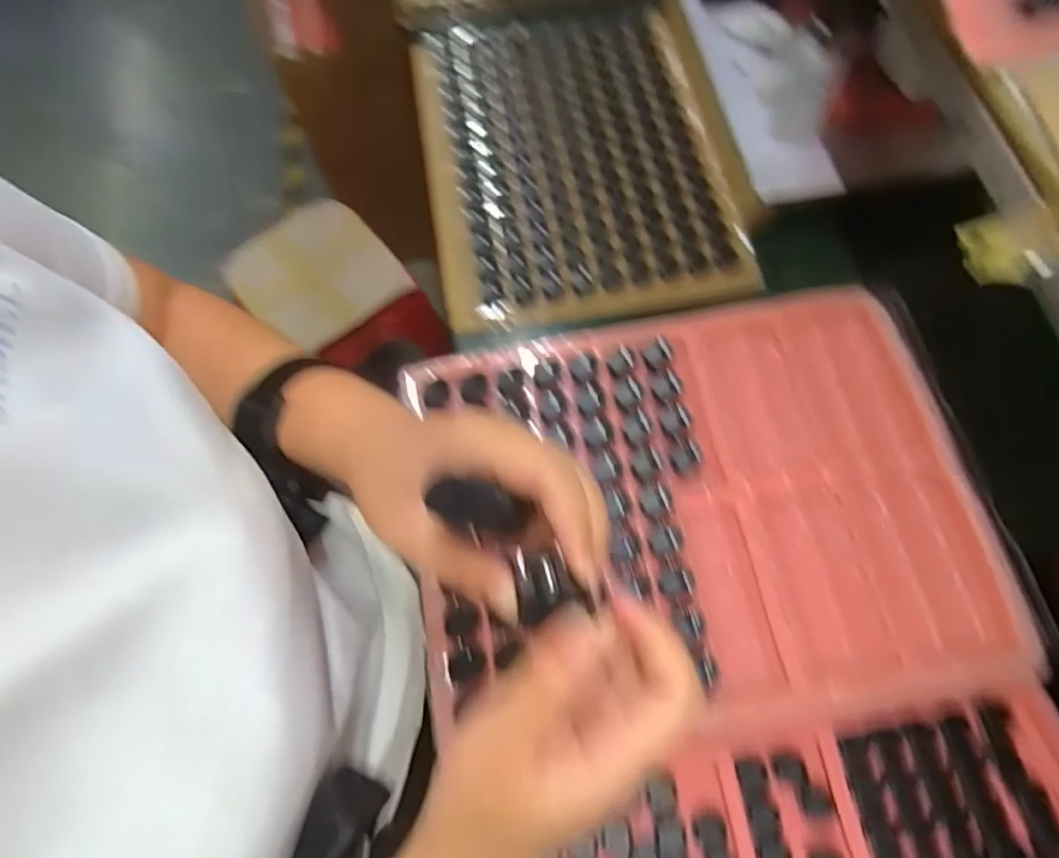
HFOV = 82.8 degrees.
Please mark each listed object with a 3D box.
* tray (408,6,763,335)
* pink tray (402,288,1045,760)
[{"bbox_3d":[0.050,-0.386,0.825,0.377,0.060,0.544,-10,67,-2],"label":"tray"},{"bbox_3d":[0.159,0.067,0.552,0.473,0.033,0.388,-8,67,-1],"label":"pink tray"}]

